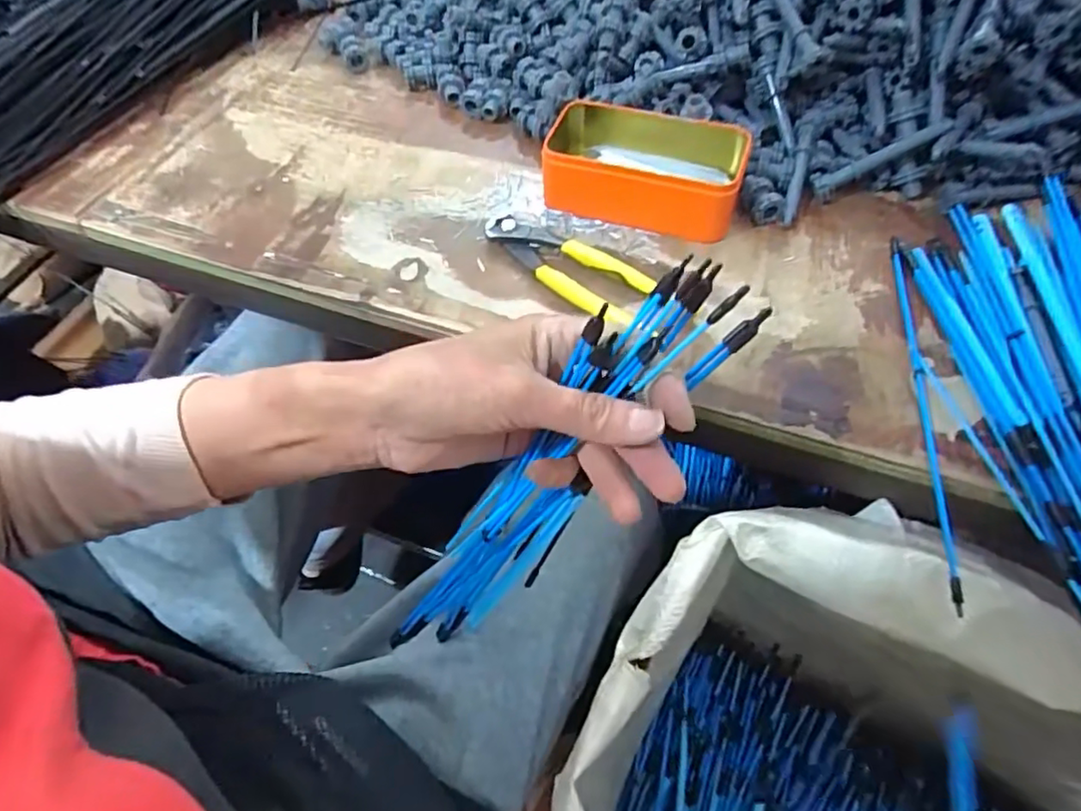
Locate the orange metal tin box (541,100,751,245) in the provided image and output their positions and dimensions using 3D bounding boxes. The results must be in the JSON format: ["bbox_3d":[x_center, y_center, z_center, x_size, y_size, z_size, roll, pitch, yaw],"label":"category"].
[{"bbox_3d":[0.074,-0.182,0.466,0.151,0.044,0.091,17,58,12],"label":"orange metal tin box"}]

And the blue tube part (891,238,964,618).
[{"bbox_3d":[0.229,-0.005,0.370,0.010,0.008,0.247,7,57,6],"label":"blue tube part"}]

